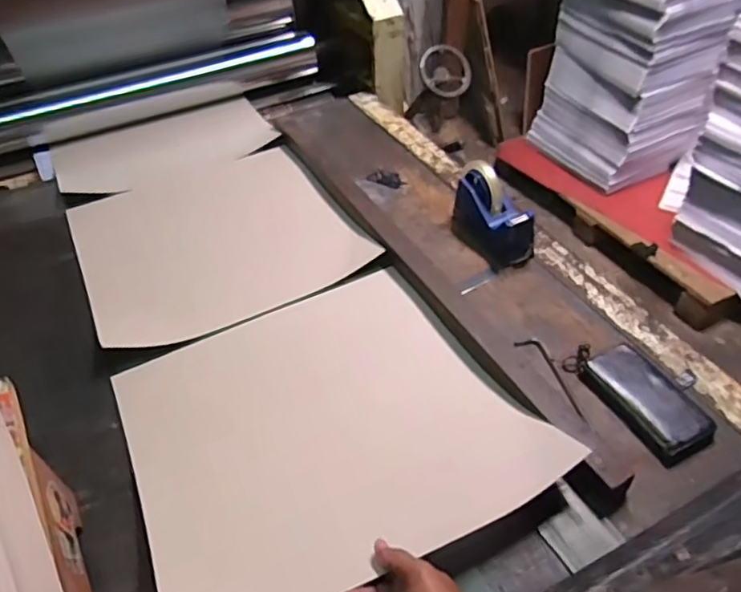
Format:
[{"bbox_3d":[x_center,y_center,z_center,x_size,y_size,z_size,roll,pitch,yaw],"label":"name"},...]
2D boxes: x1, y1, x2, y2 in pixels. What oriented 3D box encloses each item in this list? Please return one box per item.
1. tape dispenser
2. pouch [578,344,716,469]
[{"bbox_3d":[0.193,-0.136,0.961,0.076,0.114,0.170,-22,47,-18],"label":"tape dispenser"},{"bbox_3d":[0.347,0.127,0.734,0.093,0.023,0.160,-21,47,-17],"label":"pouch"}]

